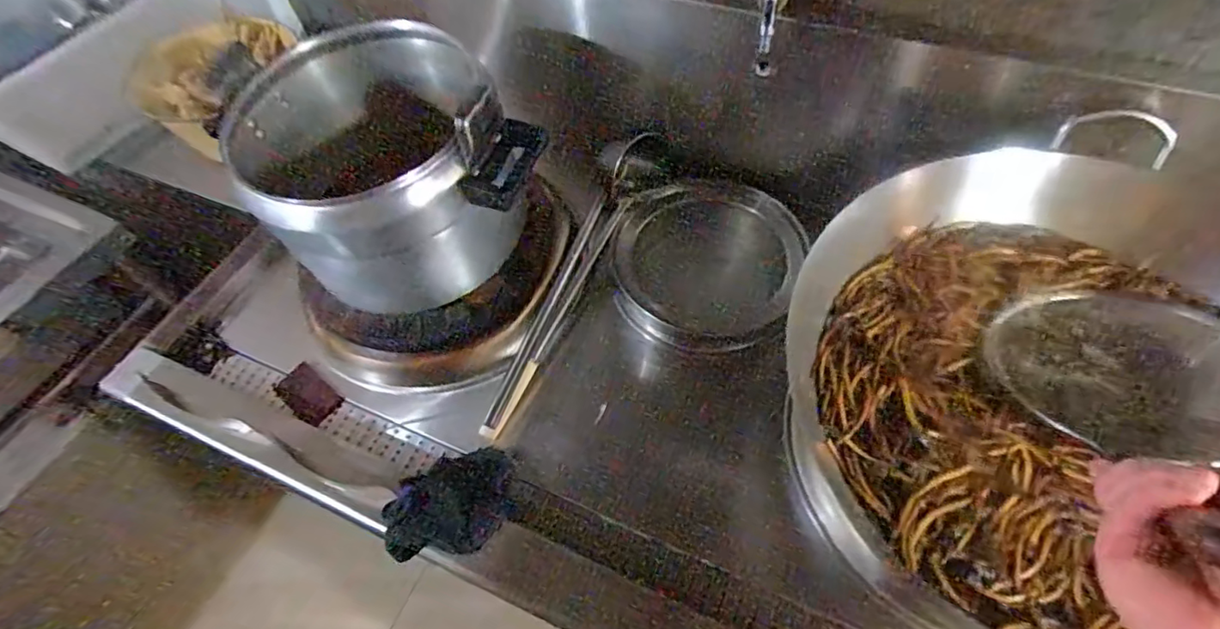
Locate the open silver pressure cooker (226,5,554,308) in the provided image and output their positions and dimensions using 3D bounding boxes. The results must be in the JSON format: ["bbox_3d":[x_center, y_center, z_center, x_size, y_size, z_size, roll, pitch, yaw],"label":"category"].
[{"bbox_3d":[-0.301,-0.188,0.746,0.323,0.246,0.283,34,65,21],"label":"open silver pressure cooker"}]

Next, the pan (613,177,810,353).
[{"bbox_3d":[0.153,-0.080,0.901,0.285,0.032,0.278,-7,74,-1],"label":"pan"}]

